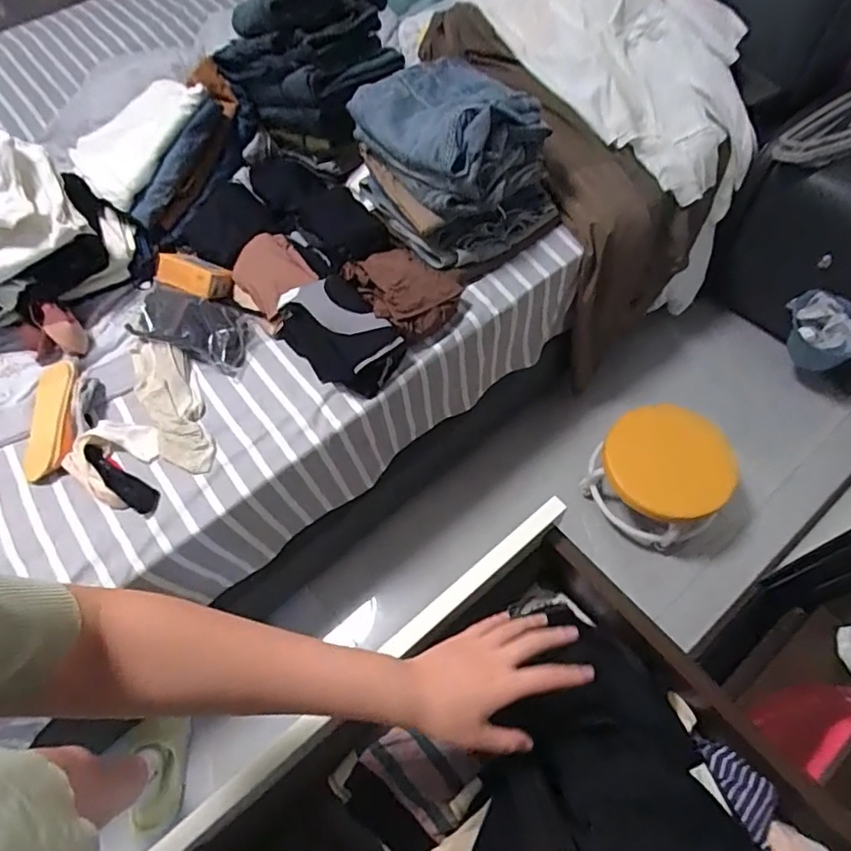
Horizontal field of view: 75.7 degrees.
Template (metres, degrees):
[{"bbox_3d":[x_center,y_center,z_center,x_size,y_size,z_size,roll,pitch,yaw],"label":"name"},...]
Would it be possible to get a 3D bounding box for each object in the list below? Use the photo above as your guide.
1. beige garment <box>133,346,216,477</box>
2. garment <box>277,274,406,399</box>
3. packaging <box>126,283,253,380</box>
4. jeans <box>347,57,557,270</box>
[{"bbox_3d":[-0.419,-0.038,0.895,0.084,0.032,0.273,-25,61,-10],"label":"beige garment"},{"bbox_3d":[-0.140,-0.145,0.923,0.128,0.099,0.205,-42,65,-18],"label":"garment"},{"bbox_3d":[-0.408,-0.180,0.965,0.228,0.050,0.114,20,63,15],"label":"packaging"},{"bbox_3d":[0.050,-0.473,0.968,0.274,0.209,0.281,-29,62,-12],"label":"jeans"}]

